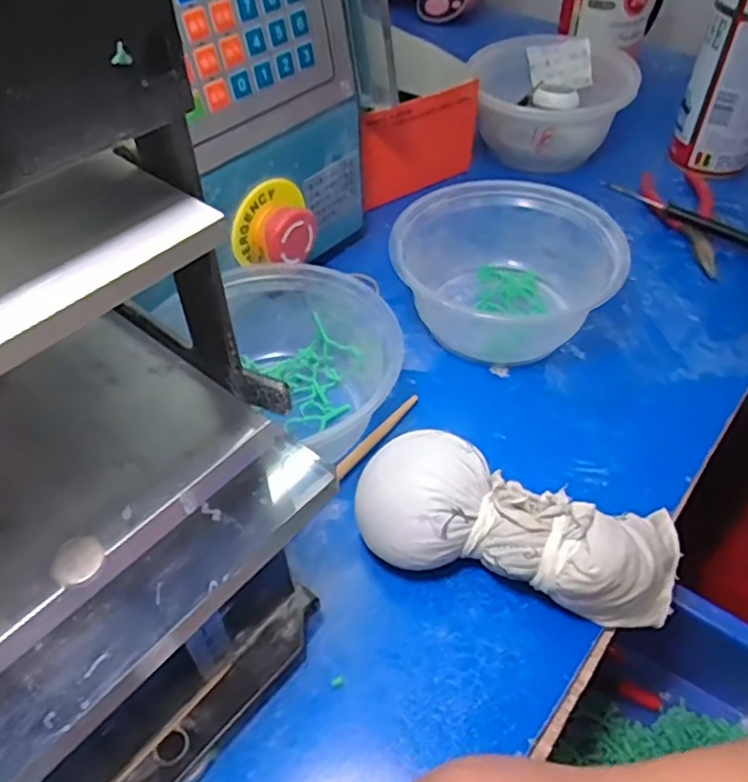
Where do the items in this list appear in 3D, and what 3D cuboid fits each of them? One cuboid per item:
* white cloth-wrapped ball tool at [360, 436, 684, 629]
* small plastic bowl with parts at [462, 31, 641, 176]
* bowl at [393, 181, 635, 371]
[{"bbox_3d":[0.067,0.062,0.299,0.147,0.046,0.061,11,49,11],"label":"white cloth-wrapped ball tool"},{"bbox_3d":[0.143,-0.241,0.541,0.117,0.062,0.108,0,48,0],"label":"small plastic bowl with parts"},{"bbox_3d":[0.084,-0.073,0.408,0.133,0.059,0.114,28,54,23],"label":"bowl"}]

